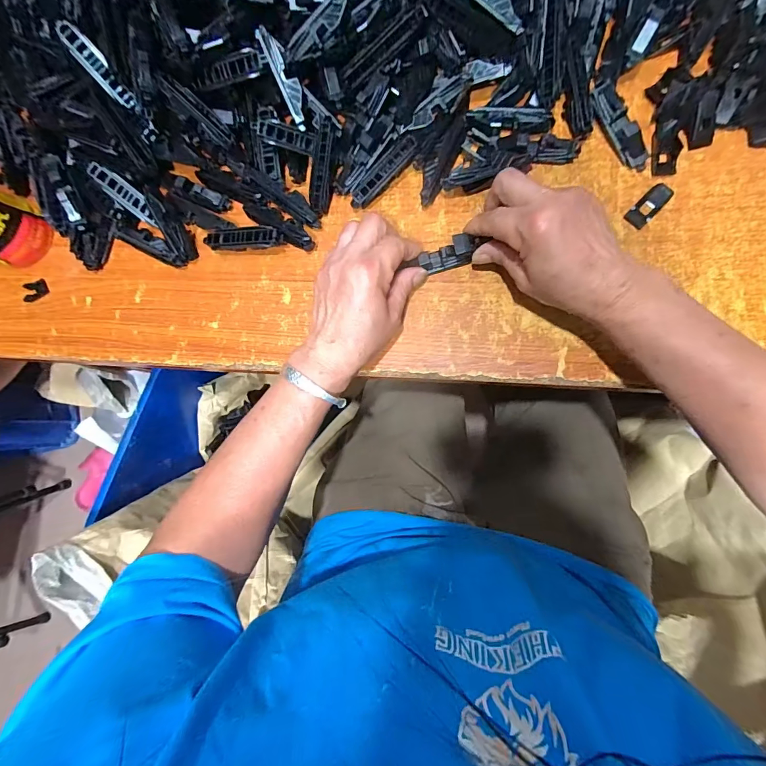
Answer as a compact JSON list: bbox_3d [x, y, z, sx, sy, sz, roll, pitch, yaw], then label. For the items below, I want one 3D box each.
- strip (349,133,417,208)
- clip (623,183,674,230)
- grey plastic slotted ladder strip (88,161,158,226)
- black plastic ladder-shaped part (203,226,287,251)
[{"bbox_3d":[0.000,-0.196,0.362,0.015,0.005,0.079,42,100,-15],"label":"strip"},{"bbox_3d":[0.231,-0.153,0.335,0.041,0.005,0.019,-41,80,2],"label":"clip"},{"bbox_3d":[-0.251,-0.184,0.379,0.068,0.008,0.020,42,96,-21],"label":"grey plastic slotted ladder strip"},{"bbox_3d":[-0.134,-0.140,0.374,0.081,0.016,0.018,3,85,8],"label":"black plastic ladder-shaped part"}]

